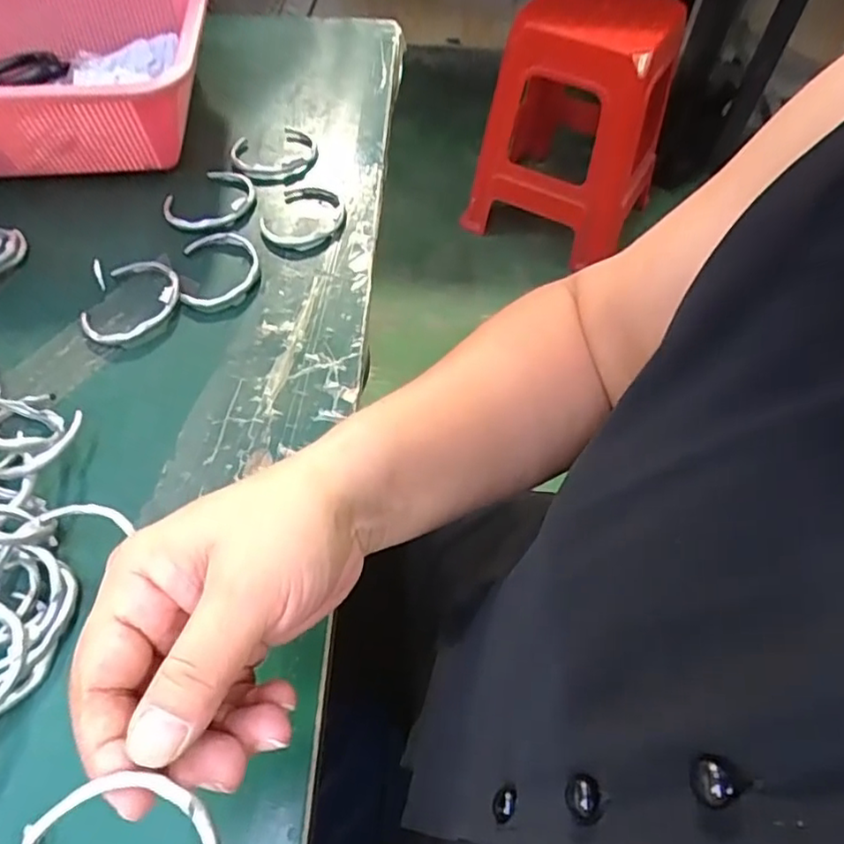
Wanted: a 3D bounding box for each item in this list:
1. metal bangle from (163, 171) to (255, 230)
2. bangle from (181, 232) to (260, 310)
[{"bbox_3d":[-0.154,-0.162,0.450,0.066,0.011,0.057,-21,59,-15],"label":"metal bangle"},{"bbox_3d":[-0.134,-0.103,0.413,0.049,0.008,0.063,-6,57,-6],"label":"bangle"}]

